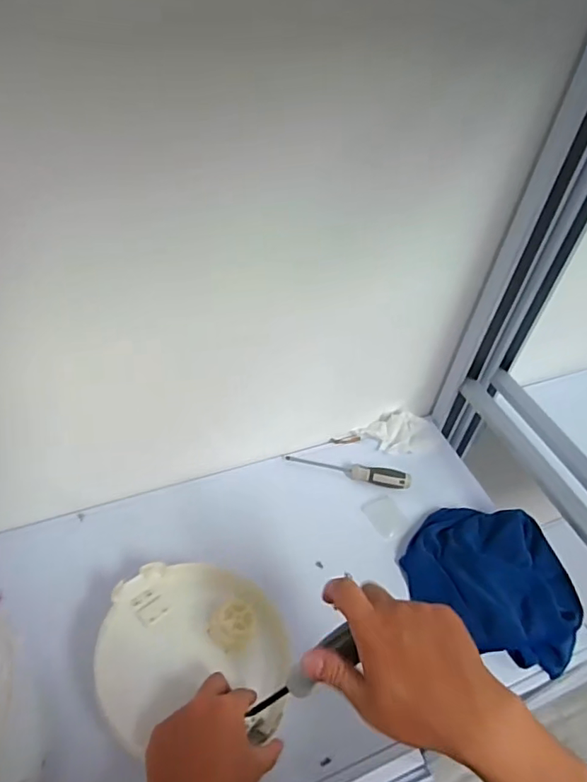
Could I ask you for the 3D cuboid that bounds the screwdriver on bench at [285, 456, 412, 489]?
[{"bbox_3d":[0.082,0.116,0.782,0.184,0.023,0.026,12,46,5],"label":"screwdriver on bench"}]

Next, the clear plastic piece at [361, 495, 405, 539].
[{"bbox_3d":[0.132,0.179,0.752,0.047,0.009,0.056,-25,54,-28],"label":"clear plastic piece"}]

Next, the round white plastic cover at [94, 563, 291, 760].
[{"bbox_3d":[-0.108,0.273,0.573,0.193,0.045,0.193,14,42,-13],"label":"round white plastic cover"}]

